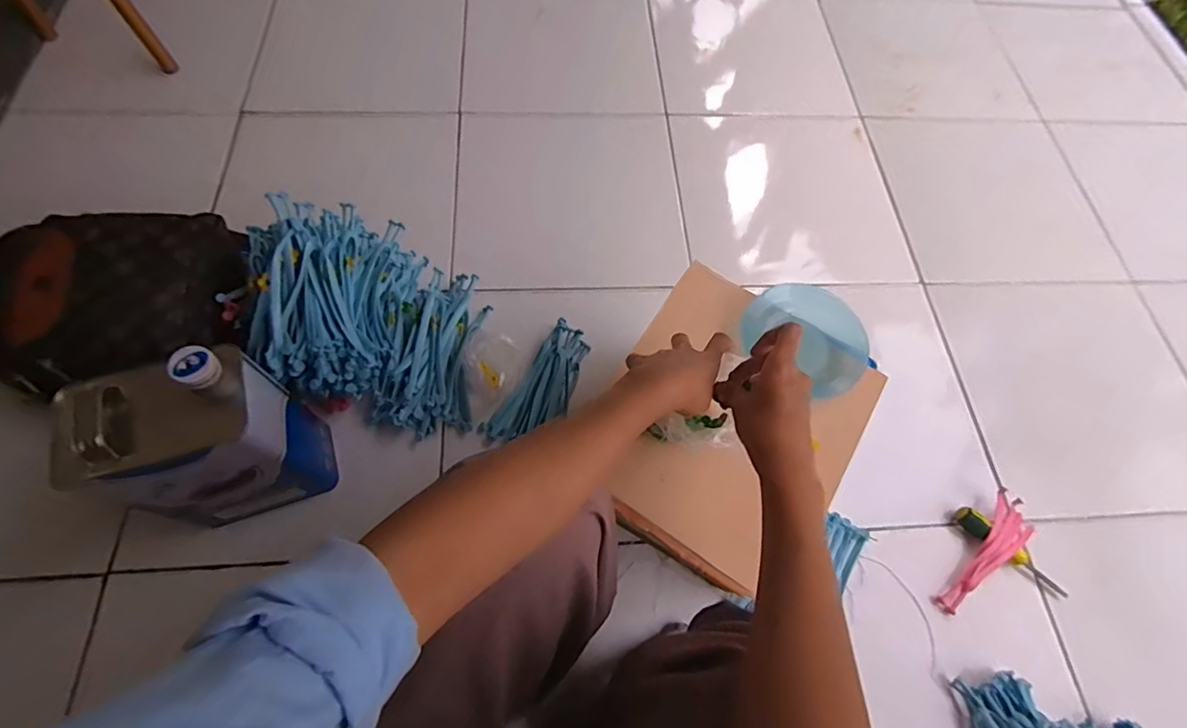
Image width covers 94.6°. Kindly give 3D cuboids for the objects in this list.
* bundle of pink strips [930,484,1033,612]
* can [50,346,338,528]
[{"bbox_3d":[0.533,0.263,0.739,0.054,0.028,0.196,39,69,14],"label":"bundle of pink strips"},{"bbox_3d":[-0.421,0.096,0.613,0.193,0.261,0.119,-21,68,-13],"label":"can"}]

